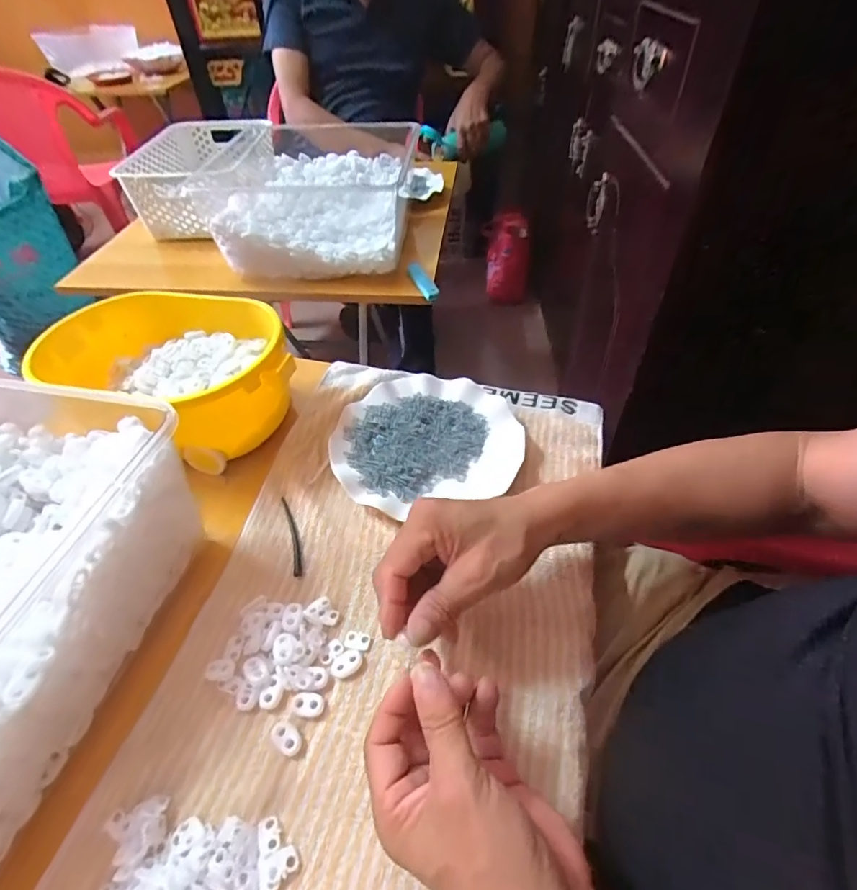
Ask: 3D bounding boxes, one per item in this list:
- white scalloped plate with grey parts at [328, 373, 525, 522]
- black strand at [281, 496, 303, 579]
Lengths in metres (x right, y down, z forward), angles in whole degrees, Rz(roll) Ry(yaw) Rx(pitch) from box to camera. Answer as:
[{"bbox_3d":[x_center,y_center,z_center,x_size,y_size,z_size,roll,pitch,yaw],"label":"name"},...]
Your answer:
[{"bbox_3d":[-0.003,-0.008,0.490,0.185,0.020,0.161,-18,48,-14],"label":"white scalloped plate with grey parts"},{"bbox_3d":[-0.120,0.078,0.427,0.009,0.004,0.084,-15,48,-12],"label":"black strand"}]

